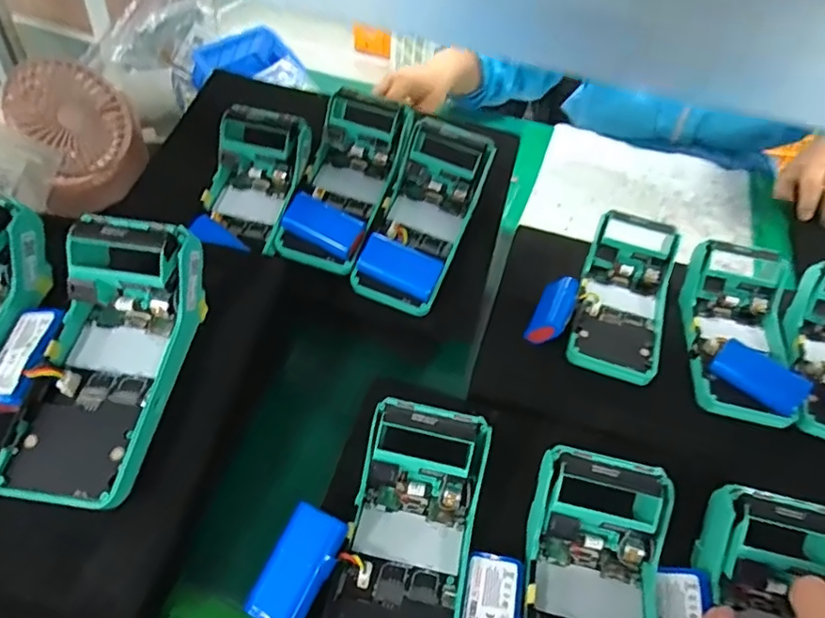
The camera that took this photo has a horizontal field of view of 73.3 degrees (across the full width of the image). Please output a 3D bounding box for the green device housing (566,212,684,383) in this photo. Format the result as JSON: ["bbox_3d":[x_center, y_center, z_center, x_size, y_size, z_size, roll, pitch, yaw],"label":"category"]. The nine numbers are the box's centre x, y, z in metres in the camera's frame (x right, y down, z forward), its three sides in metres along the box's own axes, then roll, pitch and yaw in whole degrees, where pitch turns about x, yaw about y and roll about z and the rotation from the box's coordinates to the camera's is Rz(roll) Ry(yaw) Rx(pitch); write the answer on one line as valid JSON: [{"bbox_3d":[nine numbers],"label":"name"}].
[{"bbox_3d":[0.197,-0.013,0.519,0.079,0.045,0.183,18,59,11],"label":"green device housing"}]

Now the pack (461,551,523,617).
[{"bbox_3d":[0.045,0.175,0.319,0.032,0.012,0.067,12,45,4],"label":"pack"}]

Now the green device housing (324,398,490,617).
[{"bbox_3d":[-0.004,0.145,0.335,0.076,0.050,0.168,12,59,5],"label":"green device housing"}]

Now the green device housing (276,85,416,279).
[{"bbox_3d":[-0.061,-0.114,0.511,0.080,0.053,0.170,17,75,10],"label":"green device housing"}]

